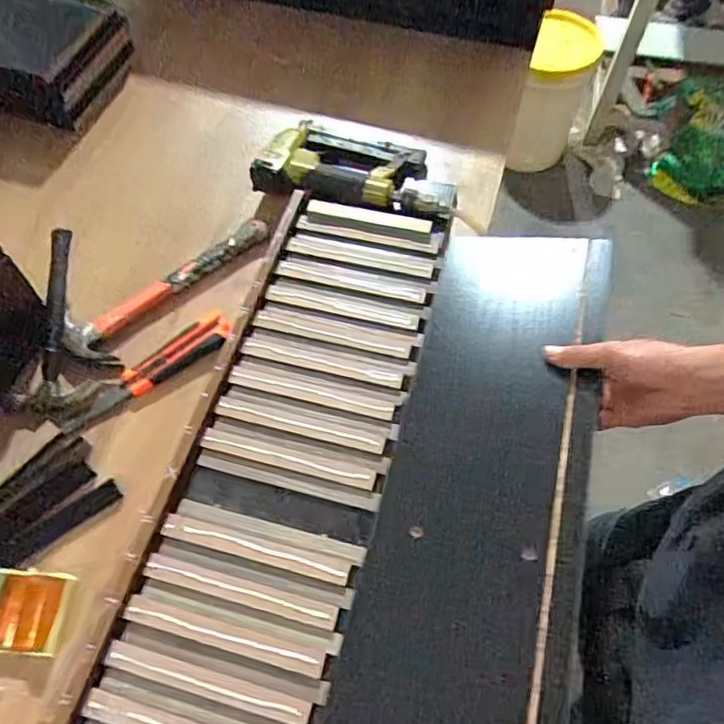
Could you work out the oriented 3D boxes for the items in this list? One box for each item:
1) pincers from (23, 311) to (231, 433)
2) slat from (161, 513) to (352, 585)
[{"bbox_3d":[-0.243,0.016,0.636,0.221,0.017,0.068,-23,62,-12],"label":"pincers"},{"bbox_3d":[-0.095,0.166,0.533,0.171,0.008,0.020,13,61,8],"label":"slat"}]

